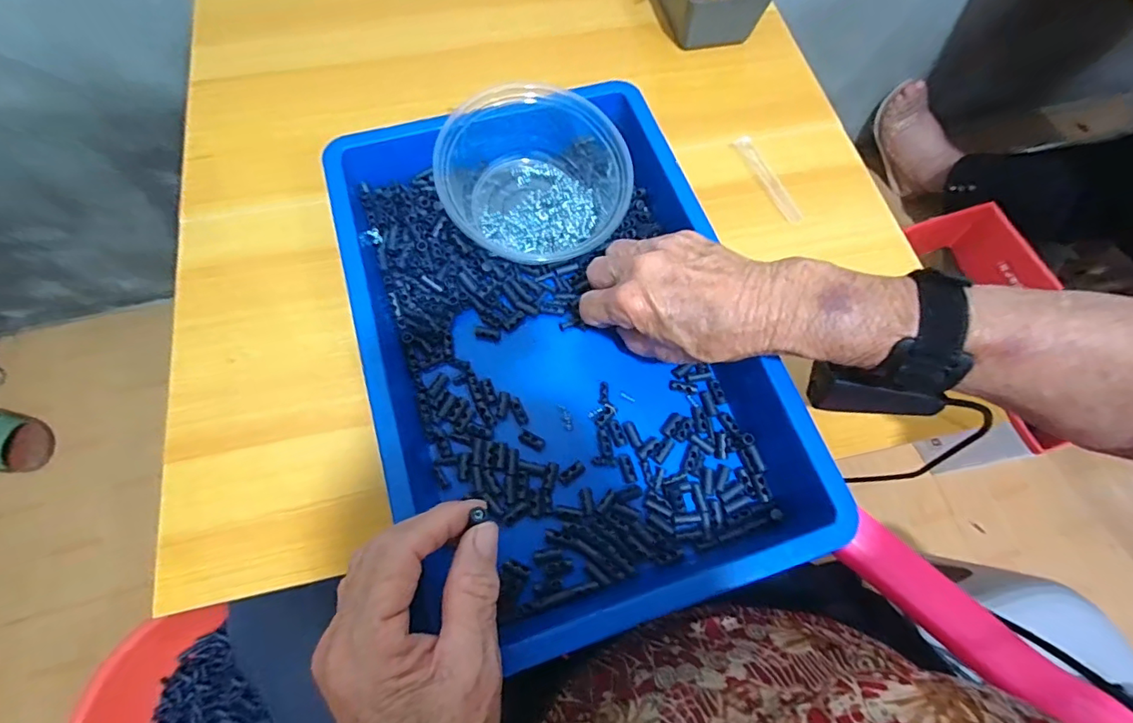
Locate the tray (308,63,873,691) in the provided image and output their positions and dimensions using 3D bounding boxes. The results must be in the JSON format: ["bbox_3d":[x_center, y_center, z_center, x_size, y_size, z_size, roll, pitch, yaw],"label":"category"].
[{"bbox_3d":[-0.006,-0.018,0.344,0.242,0.061,0.349,-16,71,-8],"label":"tray"}]

